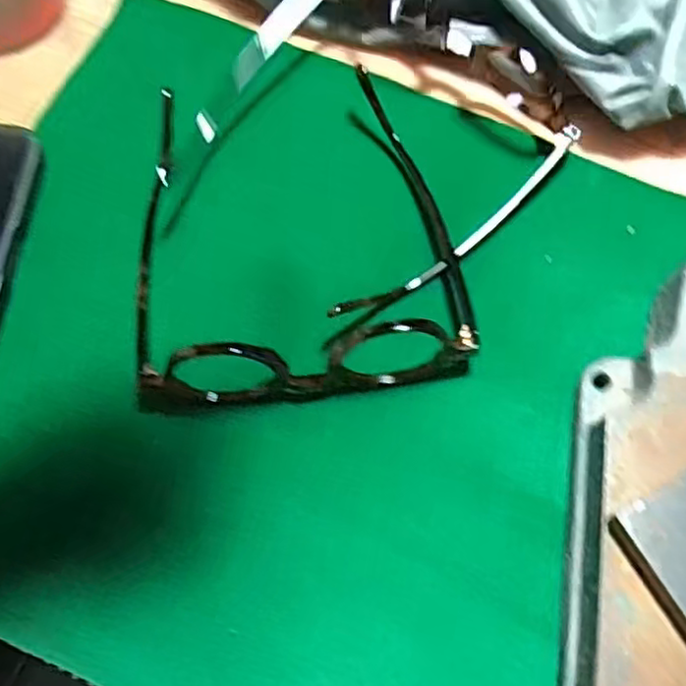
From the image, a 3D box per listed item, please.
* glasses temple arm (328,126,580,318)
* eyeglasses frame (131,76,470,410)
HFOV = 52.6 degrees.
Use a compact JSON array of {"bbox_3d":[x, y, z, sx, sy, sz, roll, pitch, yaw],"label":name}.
[{"bbox_3d":[0.056,-0.050,0.301,0.142,0.023,0.012,-40,72,-13],"label":"glasses temple arm"},{"bbox_3d":[-0.023,-0.050,0.300,0.137,0.031,0.146,-8,69,-1],"label":"eyeglasses frame"}]

